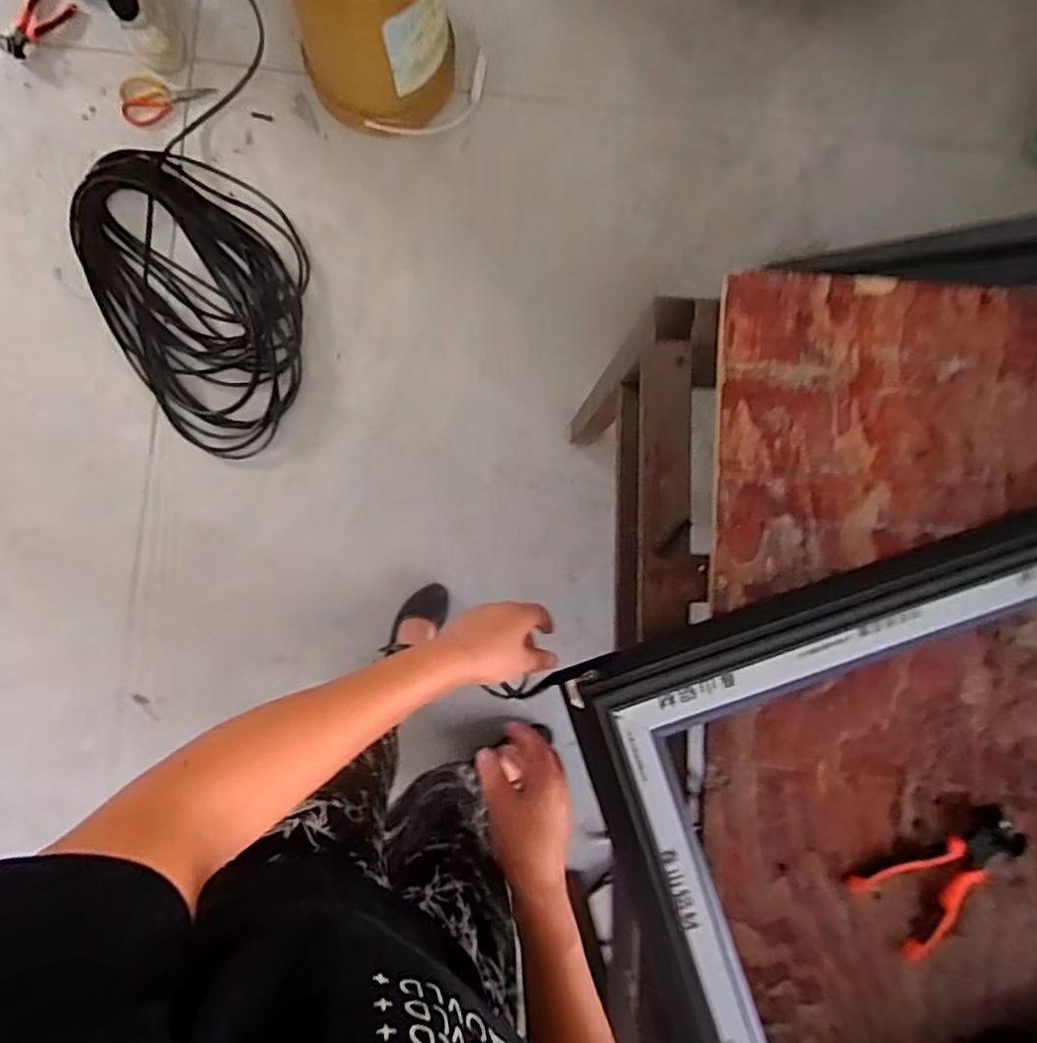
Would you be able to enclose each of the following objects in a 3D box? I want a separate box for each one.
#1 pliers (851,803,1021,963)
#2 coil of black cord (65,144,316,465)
[{"bbox_3d":[0.419,0.346,0.635,0.160,0.033,0.099,-40,90,-2],"label":"pliers"},{"bbox_3d":[-0.653,-0.476,1.369,0.417,0.028,0.637,-29,89,-2],"label":"coil of black cord"}]

